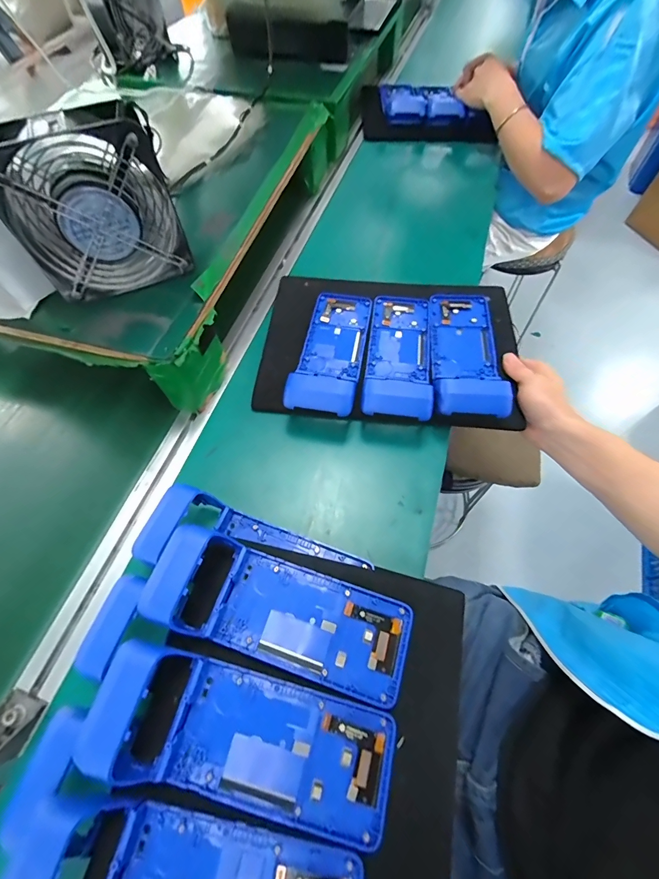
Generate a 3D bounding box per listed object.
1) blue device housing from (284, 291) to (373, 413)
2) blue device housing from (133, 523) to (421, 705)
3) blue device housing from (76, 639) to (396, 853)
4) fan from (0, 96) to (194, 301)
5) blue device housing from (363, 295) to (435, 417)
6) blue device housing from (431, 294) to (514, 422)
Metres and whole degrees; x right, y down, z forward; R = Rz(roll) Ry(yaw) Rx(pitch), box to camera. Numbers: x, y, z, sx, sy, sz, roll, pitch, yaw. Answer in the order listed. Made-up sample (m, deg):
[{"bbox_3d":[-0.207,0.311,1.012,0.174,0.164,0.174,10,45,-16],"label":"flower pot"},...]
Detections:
[{"bbox_3d":[0.004,-0.120,0.479,0.081,0.036,0.223,8,48,5],"label":"blue device housing"},{"bbox_3d":[-0.044,0.144,0.307,0.226,0.043,0.082,17,64,10],"label":"blue device housing"},{"bbox_3d":[-0.067,0.220,0.267,0.233,0.045,0.084,12,63,7],"label":"blue device housing"},{"bbox_3d":[-0.237,-0.234,0.370,0.147,0.142,0.052,-22,64,-10],"label":"fan"},{"bbox_3d":[0.093,-0.114,0.478,0.082,0.034,0.224,7,49,5],"label":"blue device housing"},{"bbox_3d":[0.178,-0.122,0.477,0.083,0.034,0.235,8,50,5],"label":"blue device housing"}]

